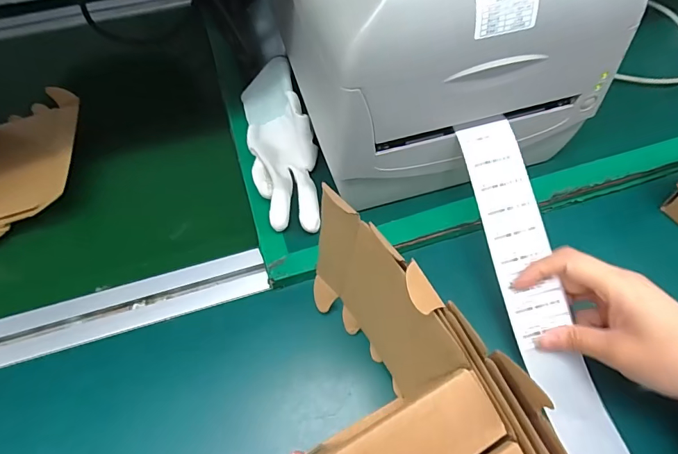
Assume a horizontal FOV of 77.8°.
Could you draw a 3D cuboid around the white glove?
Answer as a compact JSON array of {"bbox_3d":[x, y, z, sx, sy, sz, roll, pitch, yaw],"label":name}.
[{"bbox_3d":[-0.053,-0.079,0.370,0.055,0.041,0.176,-9,60,-9],"label":"white glove"}]

